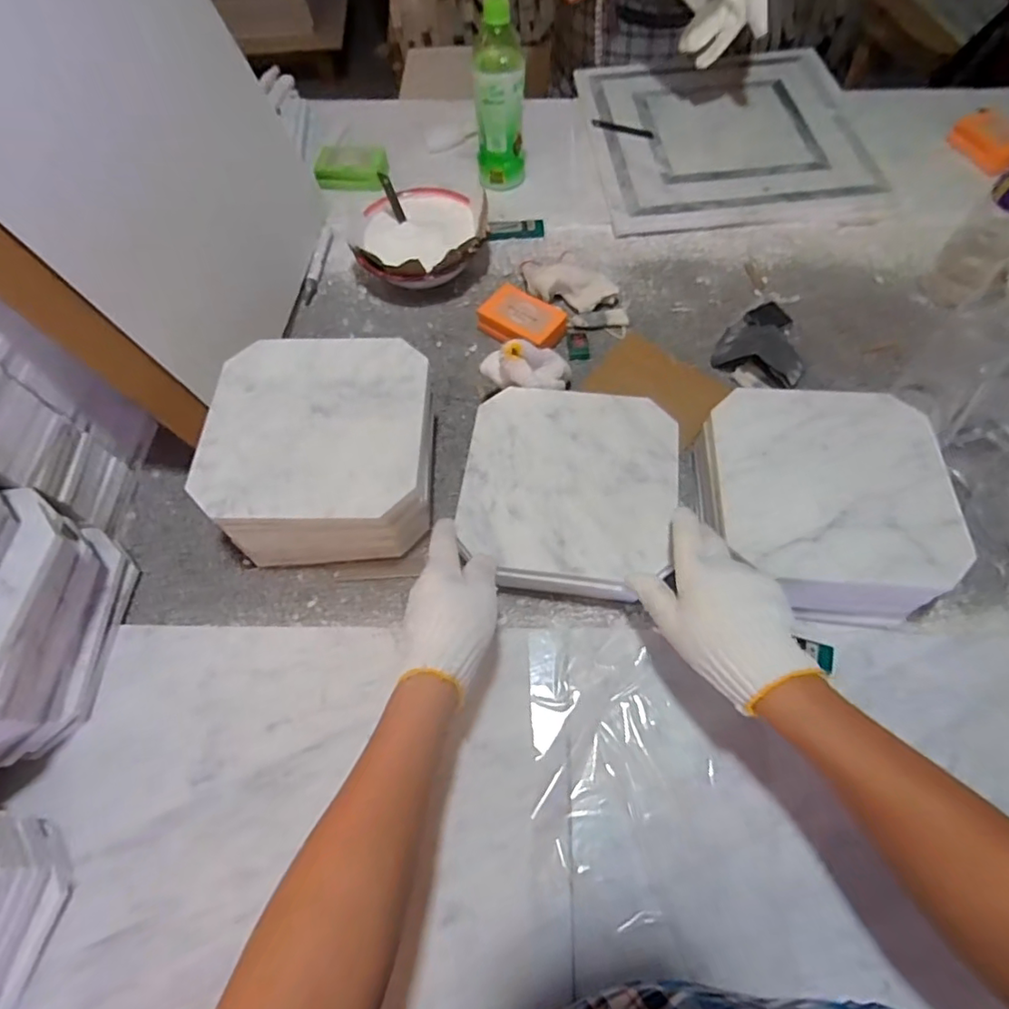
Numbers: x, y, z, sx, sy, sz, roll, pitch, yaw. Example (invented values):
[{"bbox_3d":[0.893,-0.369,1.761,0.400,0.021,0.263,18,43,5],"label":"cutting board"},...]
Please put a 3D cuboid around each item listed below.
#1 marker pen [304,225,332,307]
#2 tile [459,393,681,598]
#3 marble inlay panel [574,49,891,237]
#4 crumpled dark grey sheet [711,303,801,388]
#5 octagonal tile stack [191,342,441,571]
[{"bbox_3d":[-0.247,-0.320,0.762,0.015,0.012,0.143,2,62,3],"label":"marker pen"},{"bbox_3d":[0.061,-0.022,0.548,0.197,0.012,0.208,8,63,6],"label":"tile"},{"bbox_3d":[0.327,-0.569,0.863,0.408,0.019,0.389,-9,62,-1],"label":"marble inlay panel"},{"bbox_3d":[0.305,-0.192,0.658,0.095,0.036,0.123,31,68,18],"label":"crumpled dark grey sheet"},{"bbox_3d":[-0.170,-0.048,0.561,0.208,0.102,0.207,-5,62,-1],"label":"octagonal tile stack"}]

